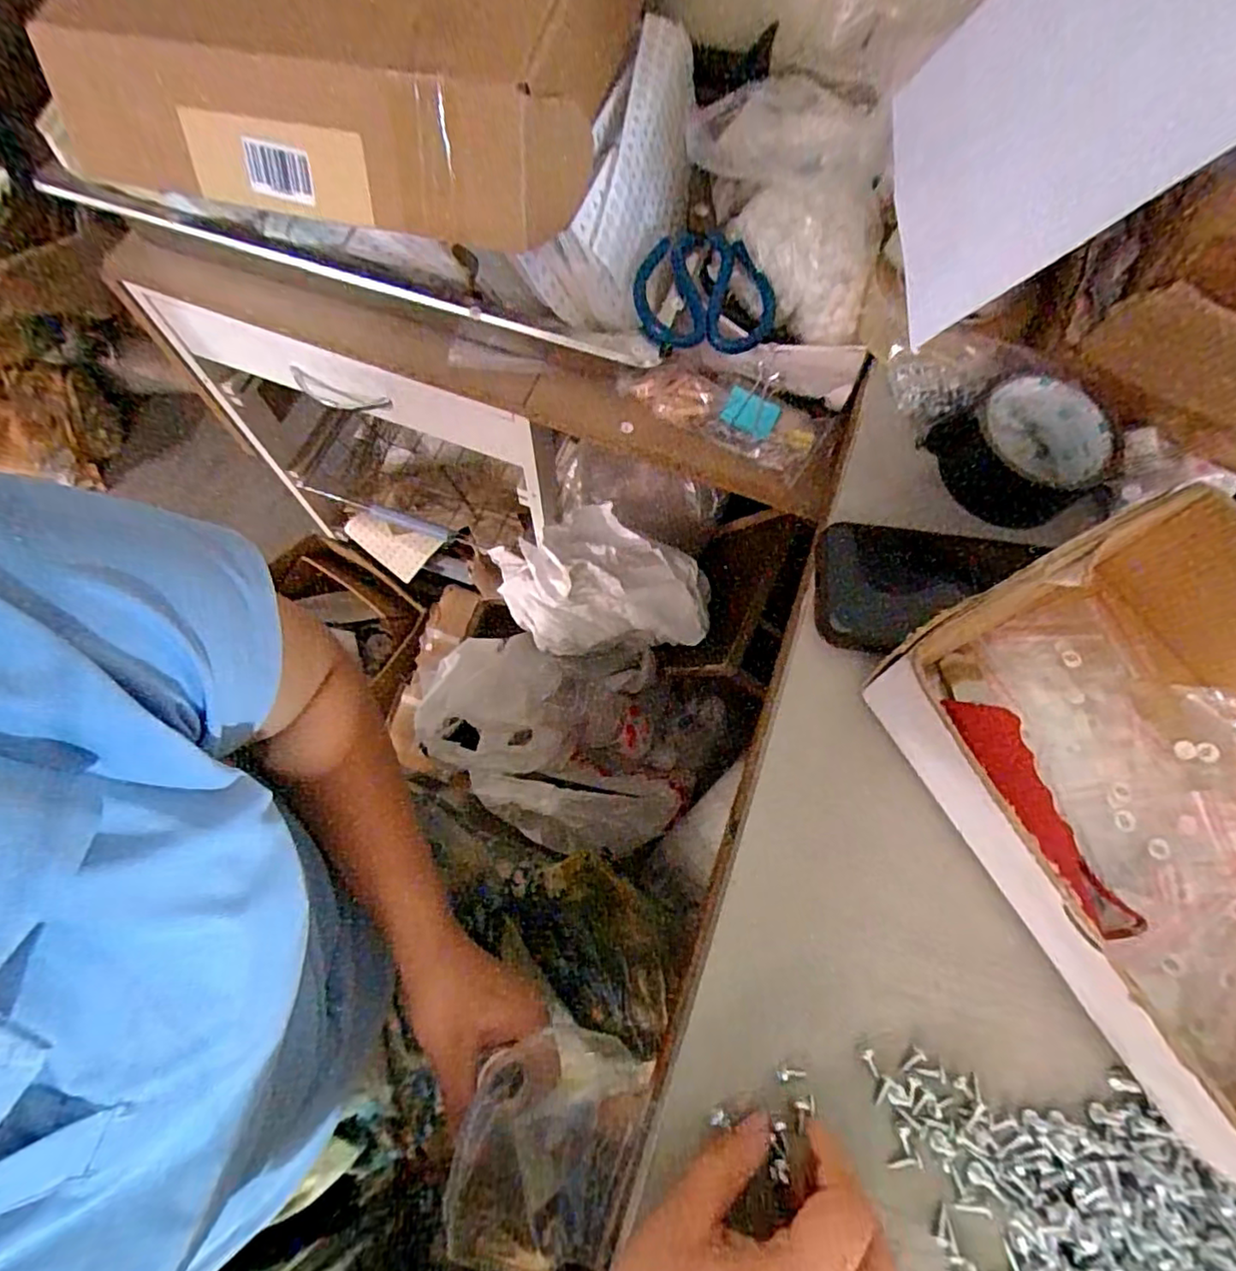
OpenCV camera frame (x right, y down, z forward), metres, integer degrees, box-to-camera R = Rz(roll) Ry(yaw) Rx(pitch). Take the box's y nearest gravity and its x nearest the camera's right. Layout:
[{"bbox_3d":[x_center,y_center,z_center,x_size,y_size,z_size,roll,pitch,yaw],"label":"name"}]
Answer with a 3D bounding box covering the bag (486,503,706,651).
[{"bbox_3d":[-0.021,-0.065,0.719,0.236,0.072,0.159,-1,69,-3],"label":"bag"}]

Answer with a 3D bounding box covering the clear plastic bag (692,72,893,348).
[{"bbox_3d":[0.120,-0.322,0.473,0.136,0.068,0.186,6,68,0],"label":"clear plastic bag"}]

